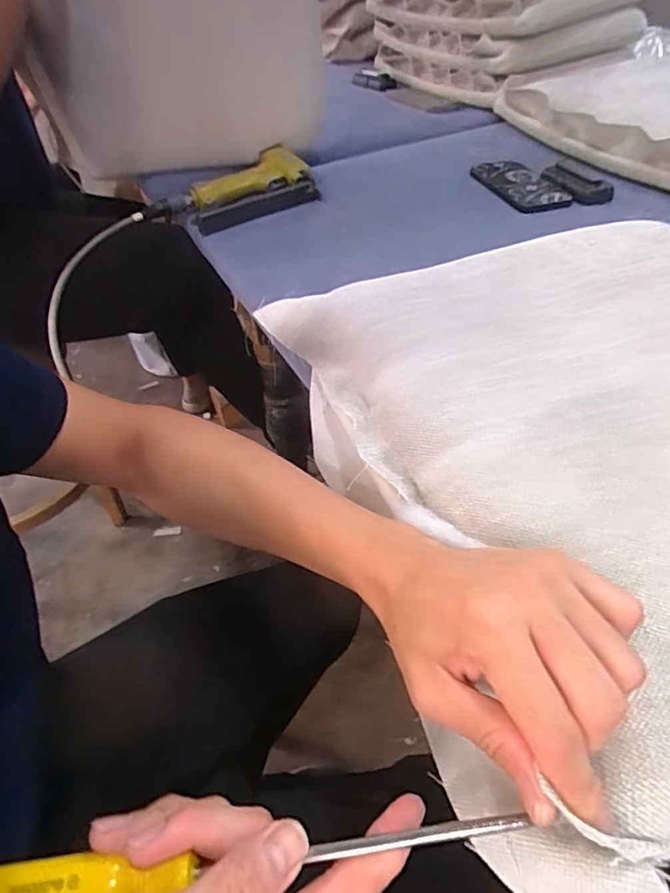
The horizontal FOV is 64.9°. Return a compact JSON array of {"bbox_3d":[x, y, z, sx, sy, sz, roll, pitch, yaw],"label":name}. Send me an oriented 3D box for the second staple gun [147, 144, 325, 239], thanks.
[{"bbox_3d":[-0.141,-0.353,0.737,0.235,0.050,0.108,-27,51,-21],"label":"second staple gun"}]

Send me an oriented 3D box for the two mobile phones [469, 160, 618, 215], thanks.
[{"bbox_3d":[0.286,-0.372,0.736,0.128,0.020,0.164,-14,47,-10],"label":"two mobile phones"}]

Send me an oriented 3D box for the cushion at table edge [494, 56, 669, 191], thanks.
[{"bbox_3d":[0.509,-0.514,0.819,0.340,0.071,0.439,-17,48,-12],"label":"cushion at table edge"}]

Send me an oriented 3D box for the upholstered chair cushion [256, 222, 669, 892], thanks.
[{"bbox_3d":[0.202,-0.008,0.387,0.407,0.086,0.432,-16,48,-11],"label":"upholstered chair cushion"}]

